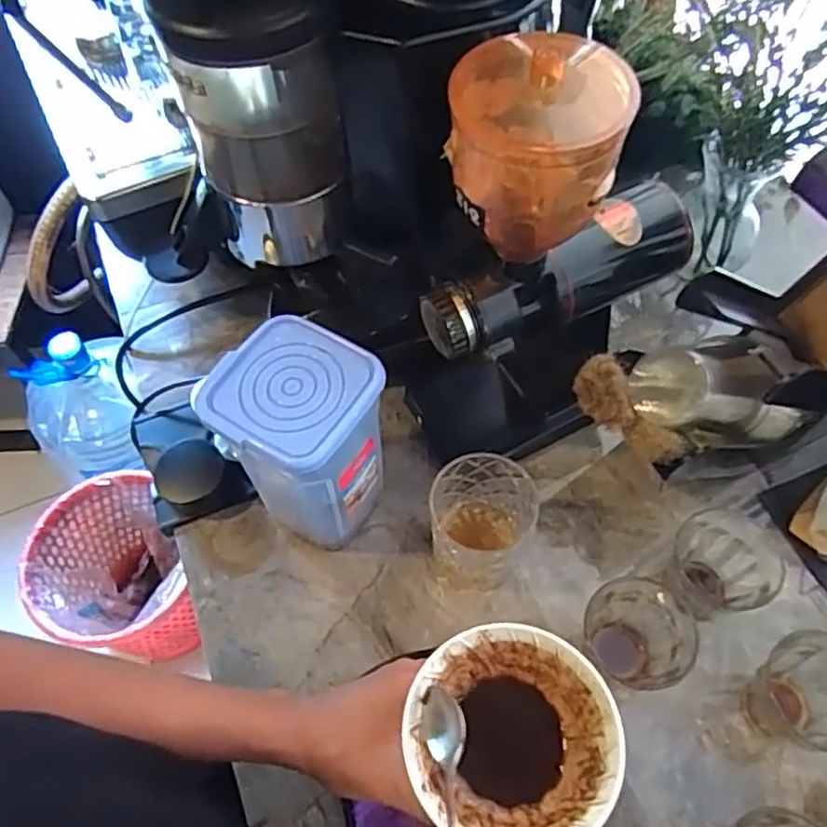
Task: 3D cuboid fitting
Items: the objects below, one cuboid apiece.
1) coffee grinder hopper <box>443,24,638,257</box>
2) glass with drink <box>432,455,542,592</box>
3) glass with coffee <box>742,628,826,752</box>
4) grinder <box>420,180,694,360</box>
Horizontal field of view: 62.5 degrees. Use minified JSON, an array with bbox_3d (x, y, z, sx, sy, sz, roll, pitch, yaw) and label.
[{"bbox_3d":[0.074,-0.160,0.423,0.098,0.123,0.095,8,59,7],"label":"coffee grinder hopper"},{"bbox_3d":[0.060,0.093,0.564,0.089,0.094,0.086,-1,58,2],"label":"glass with drink"},{"bbox_3d":[0.293,0.207,0.503,0.073,0.067,0.074,12,59,9],"label":"glass with coffee"},{"bbox_3d":[0.116,-0.112,0.525,0.227,0.058,0.067,-27,61,-14],"label":"grinder"}]

